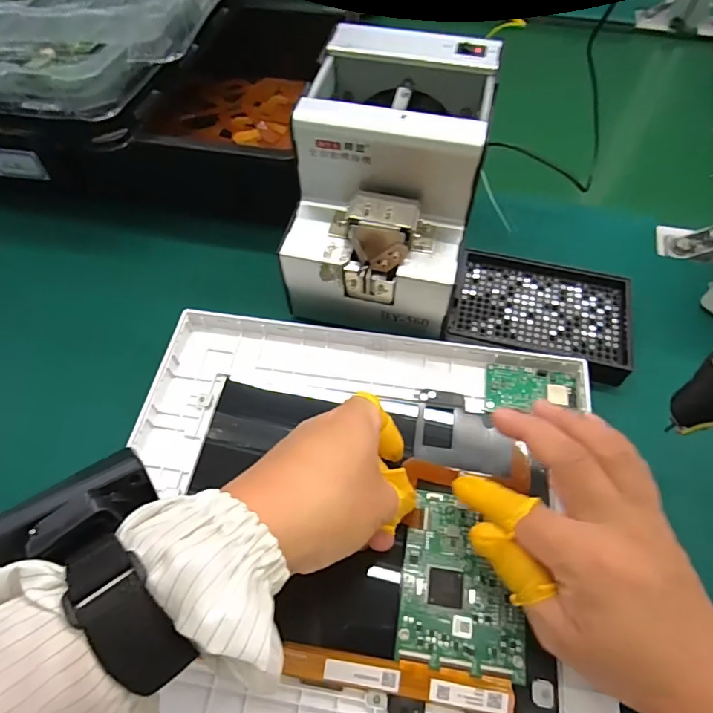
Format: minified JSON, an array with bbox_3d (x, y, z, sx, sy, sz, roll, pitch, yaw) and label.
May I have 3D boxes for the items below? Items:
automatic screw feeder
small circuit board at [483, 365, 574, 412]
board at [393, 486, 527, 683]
[{"bbox_3d":[0.026,-0.127,0.367,0.128,0.137,0.173,10,59,6],"label":"automatic screw feeder"},{"bbox_3d":[0.126,0.025,0.351,0.063,0.004,0.037,8,59,5],"label":"small circuit board"},{"bbox_3d":[0.062,0.129,0.282,0.068,0.004,0.090,8,59,5],"label":"board"}]

